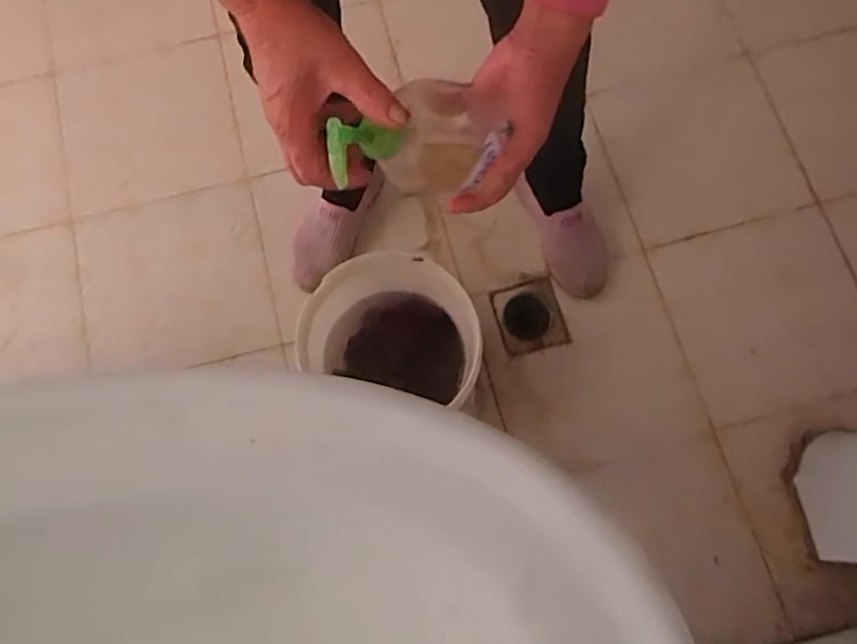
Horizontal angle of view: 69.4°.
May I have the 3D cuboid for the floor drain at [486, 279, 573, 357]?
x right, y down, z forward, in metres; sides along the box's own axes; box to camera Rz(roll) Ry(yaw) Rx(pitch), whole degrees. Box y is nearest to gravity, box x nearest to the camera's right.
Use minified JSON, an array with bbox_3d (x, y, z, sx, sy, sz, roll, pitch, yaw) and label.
[{"bbox_3d":[0.160,-0.009,0.986,0.104,0.010,0.110,-16,73,-2],"label":"floor drain"}]

